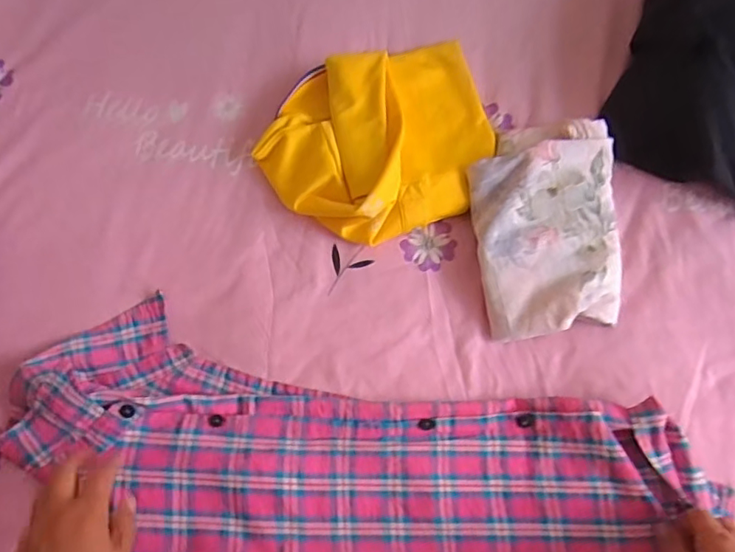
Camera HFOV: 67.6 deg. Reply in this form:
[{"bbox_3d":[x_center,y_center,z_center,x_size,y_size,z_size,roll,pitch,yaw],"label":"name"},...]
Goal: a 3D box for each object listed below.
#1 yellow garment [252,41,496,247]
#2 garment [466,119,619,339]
[{"bbox_3d":[0.016,-0.151,0.615,0.257,0.045,0.209,-19,75,-6],"label":"yellow garment"},{"bbox_3d":[0.197,-0.057,0.588,0.158,0.044,0.225,-6,74,-3],"label":"garment"}]

